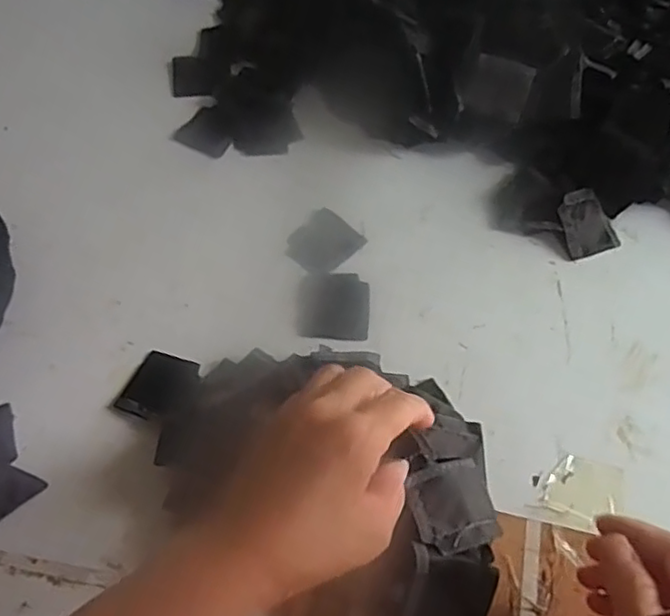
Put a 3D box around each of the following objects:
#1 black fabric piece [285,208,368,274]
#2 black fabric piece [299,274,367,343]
[{"bbox_3d":[-0.010,-0.052,0.516,0.049,0.006,0.054,37,70,19],"label":"black fabric piece"},{"bbox_3d":[-0.001,-0.001,0.485,0.051,0.004,0.058,3,57,-2],"label":"black fabric piece"}]

